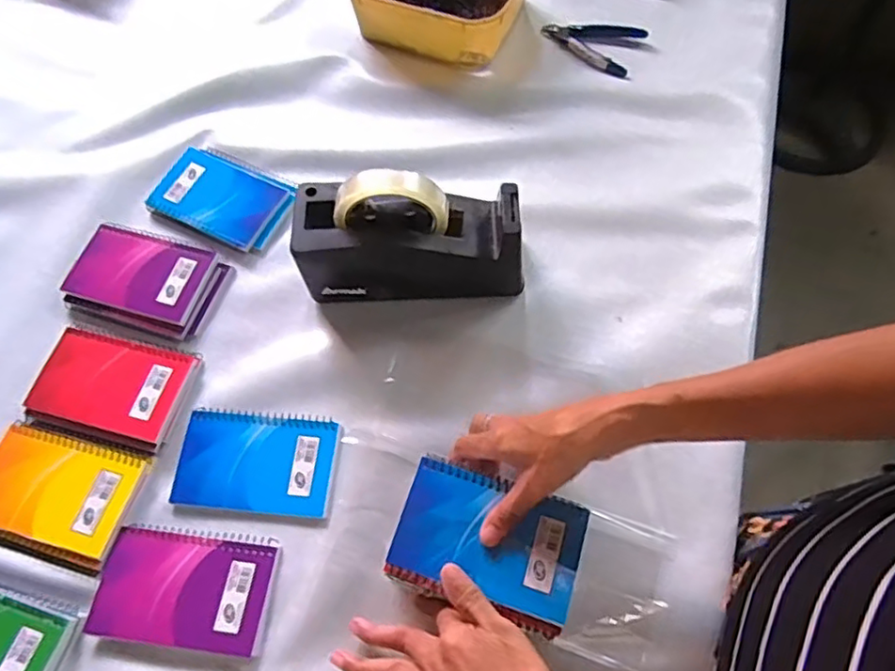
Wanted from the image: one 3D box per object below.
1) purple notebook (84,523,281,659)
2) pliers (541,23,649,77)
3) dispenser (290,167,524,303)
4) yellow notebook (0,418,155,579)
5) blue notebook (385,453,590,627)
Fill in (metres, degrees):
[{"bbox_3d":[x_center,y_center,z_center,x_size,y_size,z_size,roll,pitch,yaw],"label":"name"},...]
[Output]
[{"bbox_3d":[-0.204,0.196,0.483,0.131,0.008,0.081,5,65,4],"label":"purple notebook"},{"bbox_3d":[0.166,-0.346,0.725,0.113,0.008,0.074,26,69,13],"label":"pliers"},{"bbox_3d":[-0.033,-0.089,0.550,0.193,0.123,0.071,-1,65,2],"label":"dispenser"},{"bbox_3d":[-0.325,0.130,0.513,0.128,0.013,0.099,14,66,8],"label":"yellow notebook"},{"bbox_3d":[0.031,0.144,0.448,0.129,0.007,0.083,17,67,10],"label":"blue notebook"}]

